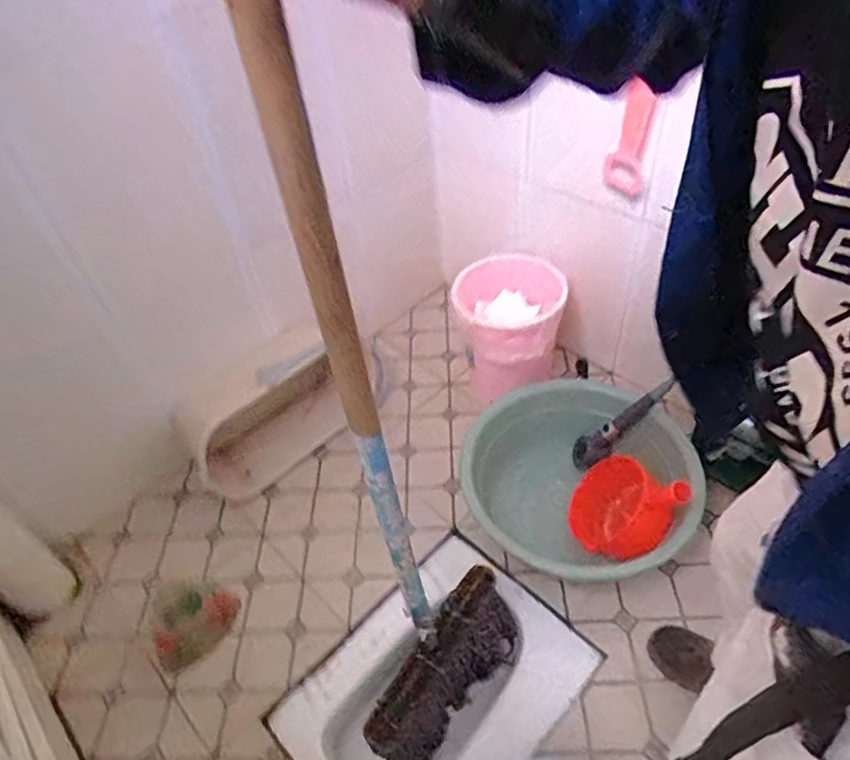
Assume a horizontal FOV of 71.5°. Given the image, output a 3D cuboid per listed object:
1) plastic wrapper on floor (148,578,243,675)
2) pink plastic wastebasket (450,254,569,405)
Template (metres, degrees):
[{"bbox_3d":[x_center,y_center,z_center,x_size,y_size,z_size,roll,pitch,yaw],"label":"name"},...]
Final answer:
[{"bbox_3d":[-0.472,0.463,1.168,0.181,0.032,0.162,30,55,31],"label":"plastic wrapper on floor"},{"bbox_3d":[0.203,-0.102,1.446,0.250,0.295,0.262,-1,45,5],"label":"pink plastic wastebasket"}]

